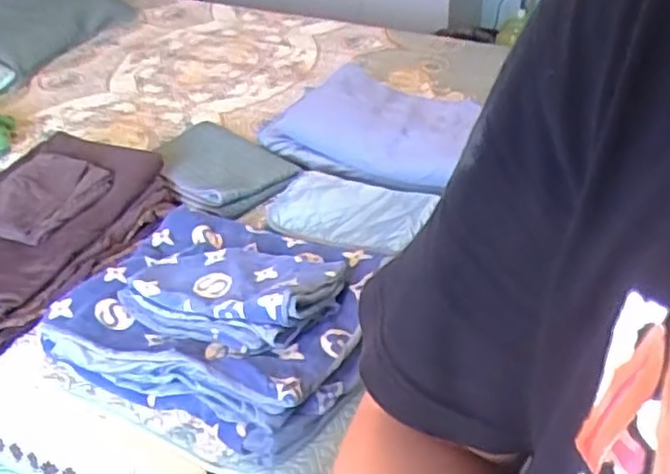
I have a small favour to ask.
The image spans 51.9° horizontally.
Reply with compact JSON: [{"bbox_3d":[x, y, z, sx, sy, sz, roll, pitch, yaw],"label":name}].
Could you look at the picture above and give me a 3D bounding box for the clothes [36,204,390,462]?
[{"bbox_3d":[-0.202,0.118,1.251,0.523,0.136,0.450,14,39,24],"label":"clothes"}]

